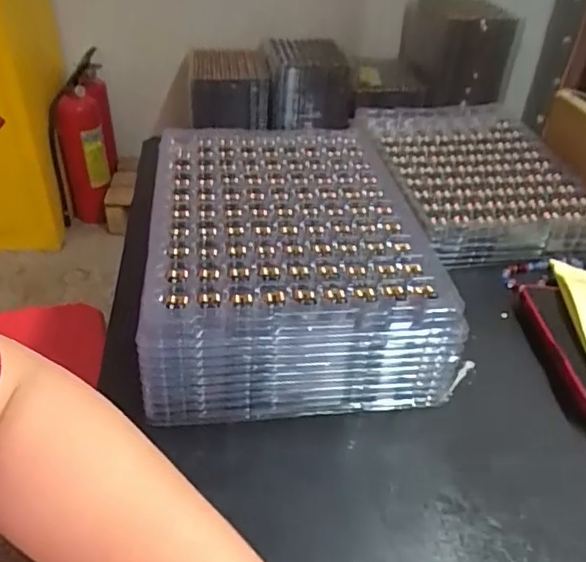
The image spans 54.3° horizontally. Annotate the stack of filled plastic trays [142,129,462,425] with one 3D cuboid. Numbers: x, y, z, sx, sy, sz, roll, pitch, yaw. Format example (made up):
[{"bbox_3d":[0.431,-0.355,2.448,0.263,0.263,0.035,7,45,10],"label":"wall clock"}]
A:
[{"bbox_3d":[-0.016,-0.034,0.559,0.233,0.095,0.334,-3,38,-9],"label":"stack of filled plastic trays"}]

